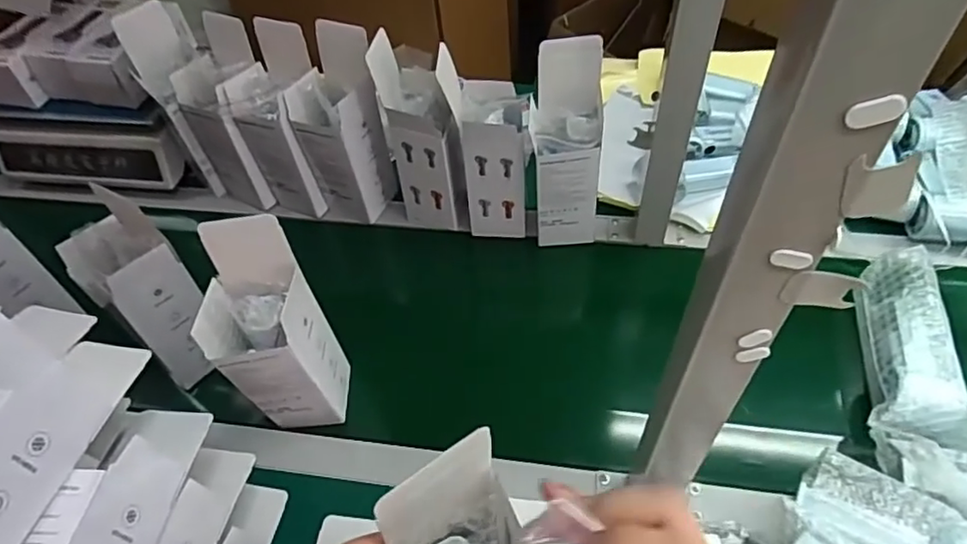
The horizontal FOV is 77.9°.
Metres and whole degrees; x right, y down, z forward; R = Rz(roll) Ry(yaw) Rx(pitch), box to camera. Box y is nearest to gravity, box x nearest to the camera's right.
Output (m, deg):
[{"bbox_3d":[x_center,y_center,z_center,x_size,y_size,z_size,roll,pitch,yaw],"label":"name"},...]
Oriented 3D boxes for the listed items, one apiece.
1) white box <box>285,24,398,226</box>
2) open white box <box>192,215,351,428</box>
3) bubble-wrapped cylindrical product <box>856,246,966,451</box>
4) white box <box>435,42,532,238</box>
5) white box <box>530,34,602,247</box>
[{"bbox_3d":[-0.178,-0.178,0.762,0.094,0.241,0.089,15,54,15],"label":"white box"},{"bbox_3d":[-0.200,0.058,0.573,0.088,0.219,0.088,-3,52,1],"label":"open white box"},{"bbox_3d":[0.437,0.071,0.608,0.079,0.056,0.204,9,53,11],"label":"bubble-wrapped cylindrical product"},{"bbox_3d":[0.006,-0.150,0.722,0.093,0.232,0.083,-3,52,1],"label":"white box"},{"bbox_3d":[0.097,-0.140,0.703,0.083,0.237,0.083,0,52,3],"label":"white box"}]

